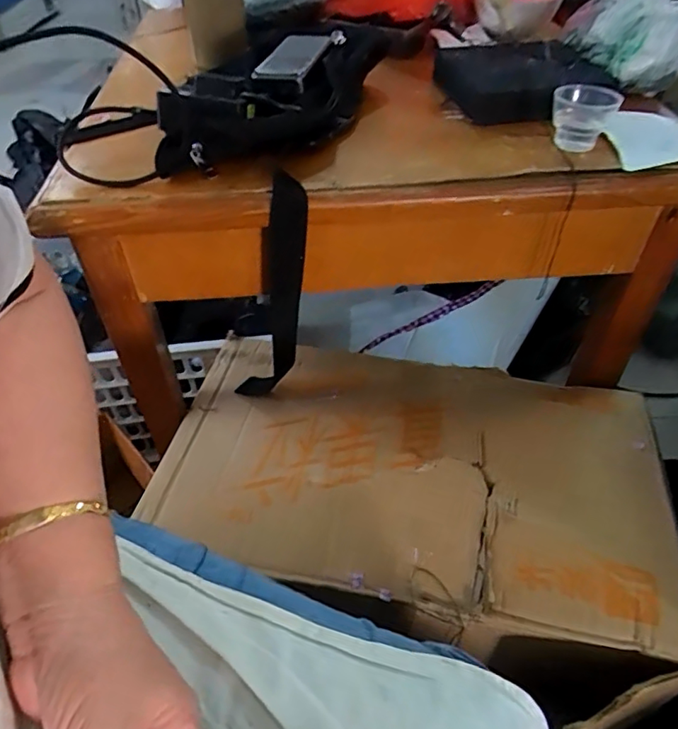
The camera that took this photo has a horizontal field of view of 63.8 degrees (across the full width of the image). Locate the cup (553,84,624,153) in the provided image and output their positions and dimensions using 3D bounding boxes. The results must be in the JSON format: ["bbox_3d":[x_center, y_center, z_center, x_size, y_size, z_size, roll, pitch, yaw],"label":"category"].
[{"bbox_3d":[0.223,-0.227,0.501,0.057,0.049,0.051,18,49,17],"label":"cup"}]

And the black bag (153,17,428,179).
[{"bbox_3d":[-0.062,-0.282,0.546,0.168,0.050,0.336,20,50,19],"label":"black bag"}]

